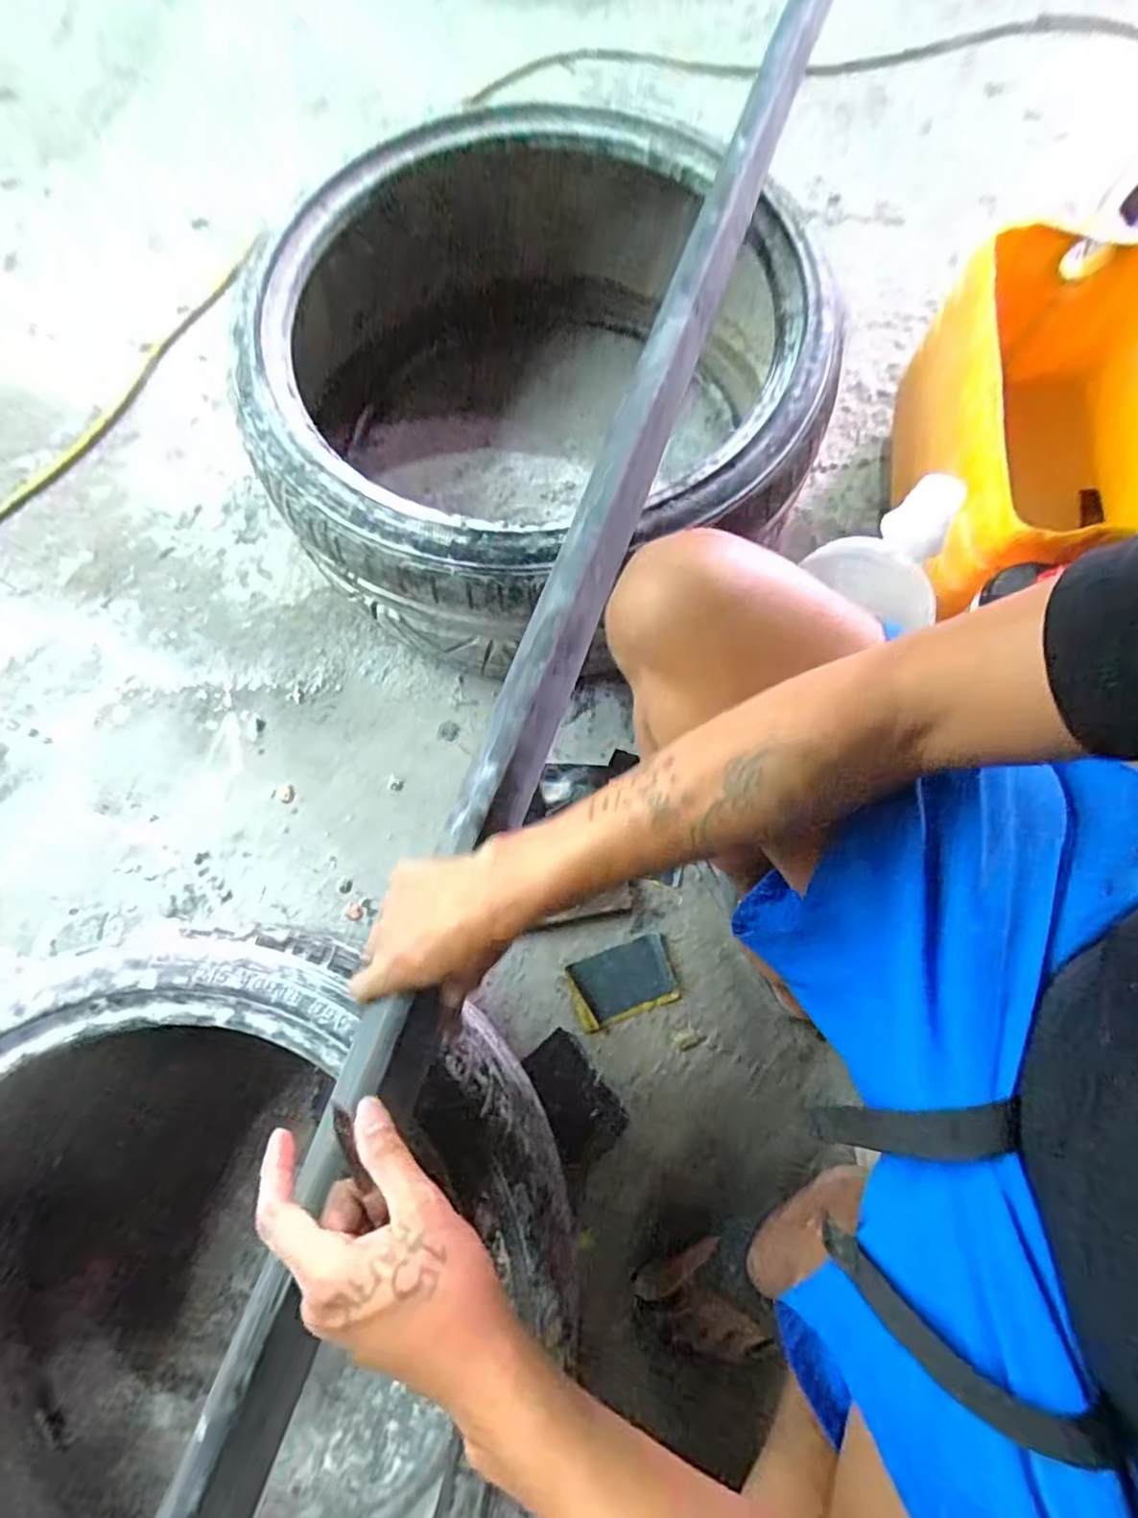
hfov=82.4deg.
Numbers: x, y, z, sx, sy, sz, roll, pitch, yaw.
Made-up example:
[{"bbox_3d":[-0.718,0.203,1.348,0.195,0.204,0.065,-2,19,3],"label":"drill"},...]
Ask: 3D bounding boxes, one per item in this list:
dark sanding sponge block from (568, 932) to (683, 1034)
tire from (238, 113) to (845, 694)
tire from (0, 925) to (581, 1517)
[{"bbox_3d":[0.060,0.247,0.720,0.113,0.008,0.072,-18,75,-6],"label":"dark sanding sponge block"},{"bbox_3d":[-0.034,-0.401,0.772,0.594,0.288,0.603,0,74,0],"label":"tire"},{"bbox_3d":[-0.304,0.460,0.540,0.543,0.241,0.599,28,75,8],"label":"tire"}]

